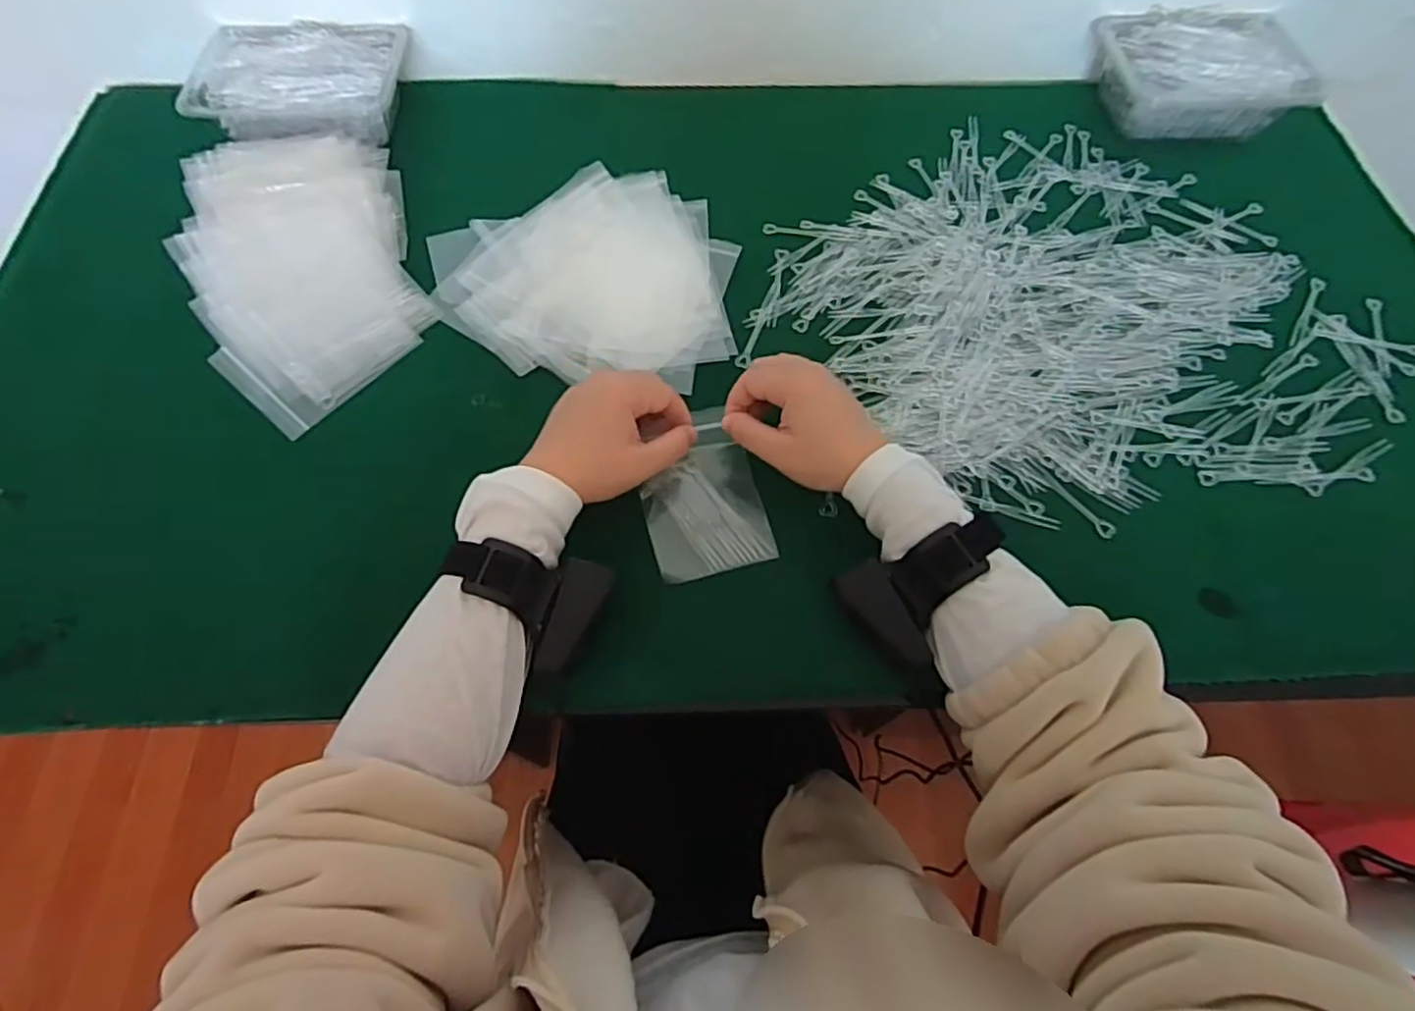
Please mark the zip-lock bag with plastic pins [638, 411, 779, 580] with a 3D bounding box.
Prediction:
[{"bbox_3d":[-0.005,-0.009,0.469,0.078,0.010,0.117,-14,65,-7],"label":"zip-lock bag with plastic pins"}]

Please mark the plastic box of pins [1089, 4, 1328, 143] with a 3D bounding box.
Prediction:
[{"bbox_3d":[0.466,-0.406,0.644,0.169,0.057,0.128,-1,64,-1],"label":"plastic box of pins"}]

